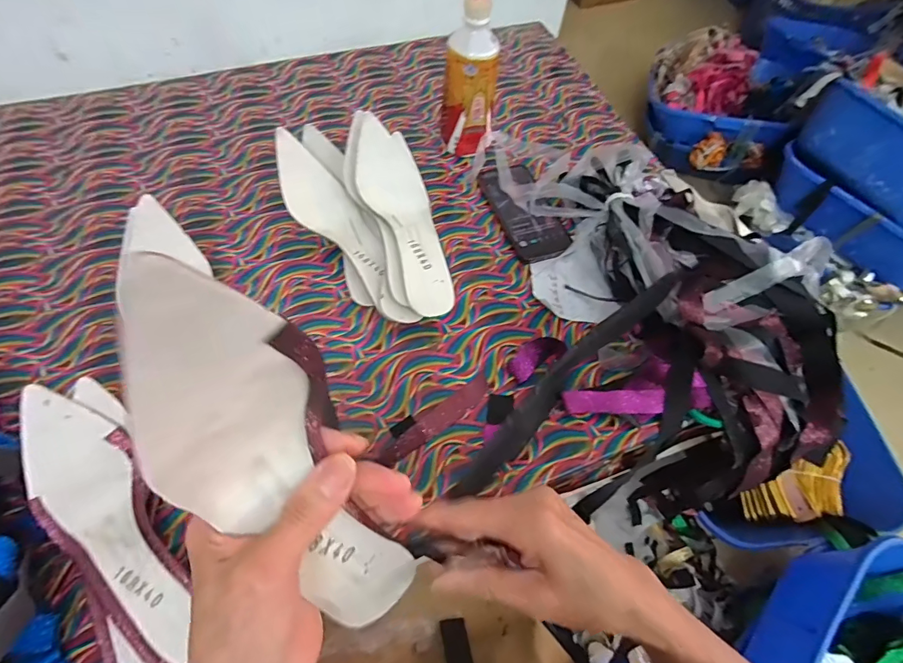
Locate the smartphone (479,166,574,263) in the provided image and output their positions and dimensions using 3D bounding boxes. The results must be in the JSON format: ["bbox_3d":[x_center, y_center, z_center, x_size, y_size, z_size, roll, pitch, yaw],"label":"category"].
[{"bbox_3d":[0.095,-0.160,0.573,0.077,0.015,0.160,-13,61,-11],"label":"smartphone"}]

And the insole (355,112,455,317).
[{"bbox_3d":[-0.053,-0.133,0.501,0.074,0.033,0.244,-17,75,-13],"label":"insole"}]

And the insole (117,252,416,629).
[{"bbox_3d":[-0.079,0.075,0.202,0.068,0.249,0.036,-24,40,-17],"label":"insole"}]

